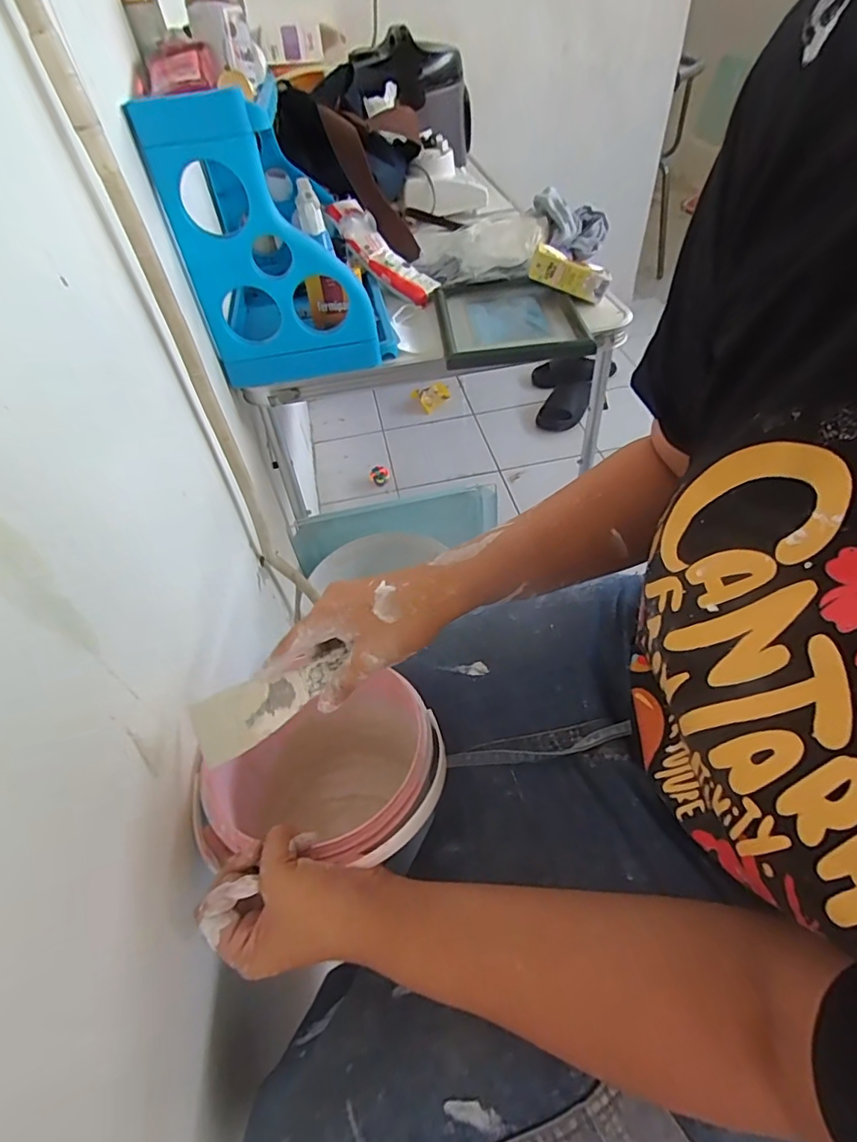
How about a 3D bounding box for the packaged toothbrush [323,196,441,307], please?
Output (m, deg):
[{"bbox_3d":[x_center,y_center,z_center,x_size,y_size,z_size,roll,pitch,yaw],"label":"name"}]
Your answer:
[{"bbox_3d":[-0.080,-0.554,0.932,0.058,0.048,0.258,-38,82,-25],"label":"packaged toothbrush"}]

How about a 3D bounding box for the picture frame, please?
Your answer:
[{"bbox_3d":[0.121,-0.380,0.816,0.207,0.027,0.255,-6,49,1],"label":"picture frame"}]

